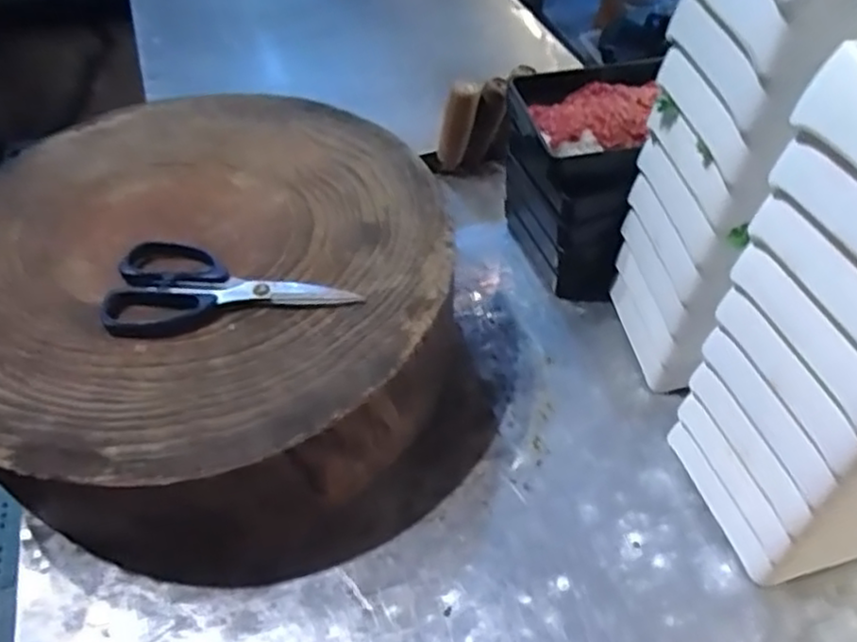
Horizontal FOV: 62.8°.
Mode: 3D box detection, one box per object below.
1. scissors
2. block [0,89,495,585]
[{"bbox_3d":[-0.147,-0.030,0.528,0.180,0.012,0.085,-4,48,-3],"label":"scissors"},{"bbox_3d":[-0.176,-0.011,0.584,0.391,0.132,0.403,0,48,0],"label":"block"}]

